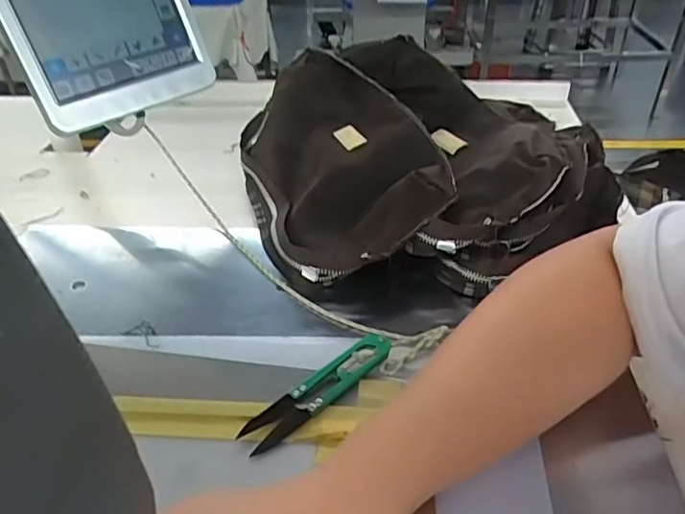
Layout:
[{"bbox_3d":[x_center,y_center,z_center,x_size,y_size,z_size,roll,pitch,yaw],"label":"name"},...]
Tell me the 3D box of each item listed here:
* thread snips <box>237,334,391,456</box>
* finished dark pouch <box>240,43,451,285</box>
[{"bbox_3d":[-0.015,0.076,0.346,0.101,0.012,0.027,-29,46,-31],"label":"thread snips"},{"bbox_3d":[-0.005,-0.086,0.488,0.146,0.080,0.240,-13,38,-10],"label":"finished dark pouch"}]

